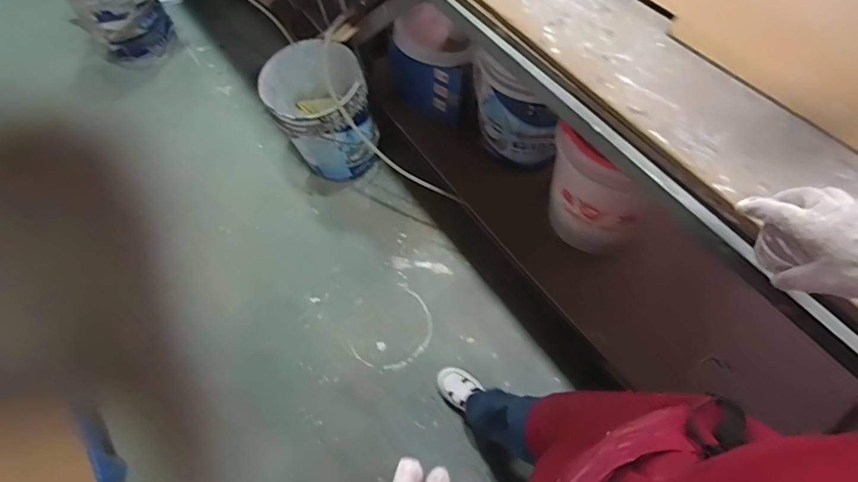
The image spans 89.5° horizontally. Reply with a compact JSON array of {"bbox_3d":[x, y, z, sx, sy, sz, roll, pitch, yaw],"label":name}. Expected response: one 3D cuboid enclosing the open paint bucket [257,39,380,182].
[{"bbox_3d":[-0.329,-0.398,1.433,0.294,0.361,0.325,-26,67,-5],"label":"open paint bucket"}]

